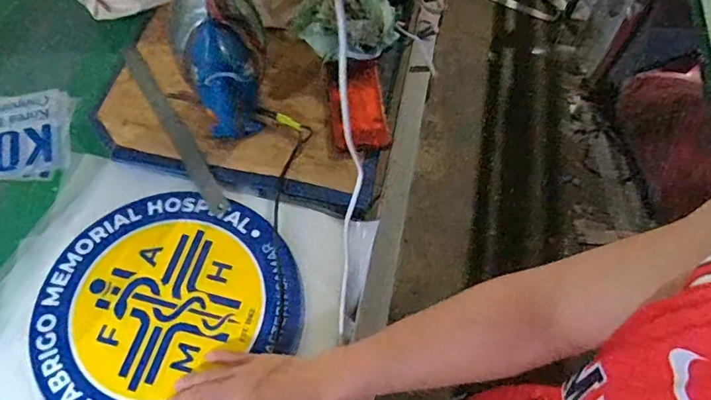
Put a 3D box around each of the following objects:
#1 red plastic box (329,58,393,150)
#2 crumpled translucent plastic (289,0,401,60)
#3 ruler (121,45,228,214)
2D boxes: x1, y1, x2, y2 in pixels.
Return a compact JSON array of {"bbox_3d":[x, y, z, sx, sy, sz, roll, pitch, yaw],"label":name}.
[{"bbox_3d":[0.006,-0.132,0.752,0.082,0.015,0.153,5,60,-10],"label":"red plastic box"},{"bbox_3d":[-0.008,-0.280,0.779,0.165,0.087,0.115,-25,65,-17],"label":"crumpled translucent plastic"},{"bbox_3d":[-0.255,-0.112,0.724,0.026,0.010,0.323,-30,66,-16],"label":"ruler"}]

